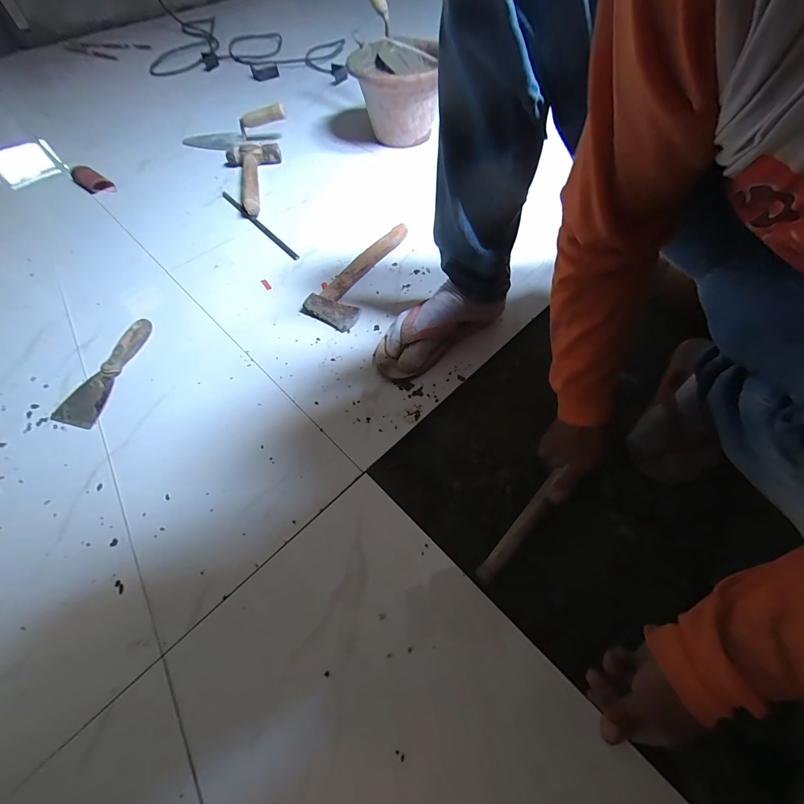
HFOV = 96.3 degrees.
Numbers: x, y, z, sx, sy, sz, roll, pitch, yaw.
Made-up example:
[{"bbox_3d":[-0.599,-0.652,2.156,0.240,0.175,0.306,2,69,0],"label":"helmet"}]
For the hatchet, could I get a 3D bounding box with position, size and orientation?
[{"bbox_3d":[-0.083,-0.251,0.687,0.095,0.027,0.274,19,61,15],"label":"hatchet"}]

